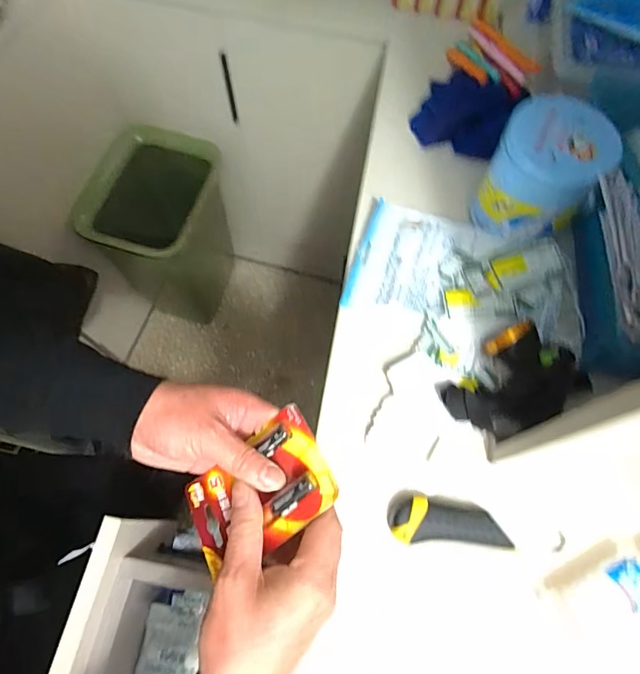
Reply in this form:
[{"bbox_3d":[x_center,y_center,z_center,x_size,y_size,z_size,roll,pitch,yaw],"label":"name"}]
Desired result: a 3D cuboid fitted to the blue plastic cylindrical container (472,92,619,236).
[{"bbox_3d":[0.233,-0.172,0.457,0.102,0.097,0.107,0,67,0],"label":"blue plastic cylindrical container"}]

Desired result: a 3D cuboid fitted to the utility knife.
[{"bbox_3d":[0.116,0.164,0.380,0.101,0.014,0.038,6,67,3],"label":"utility knife"}]

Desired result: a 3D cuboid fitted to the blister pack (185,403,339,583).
[{"bbox_3d":[-0.048,0.115,0.320,0.115,0.019,0.079,-38,57,8],"label":"blister pack"}]

